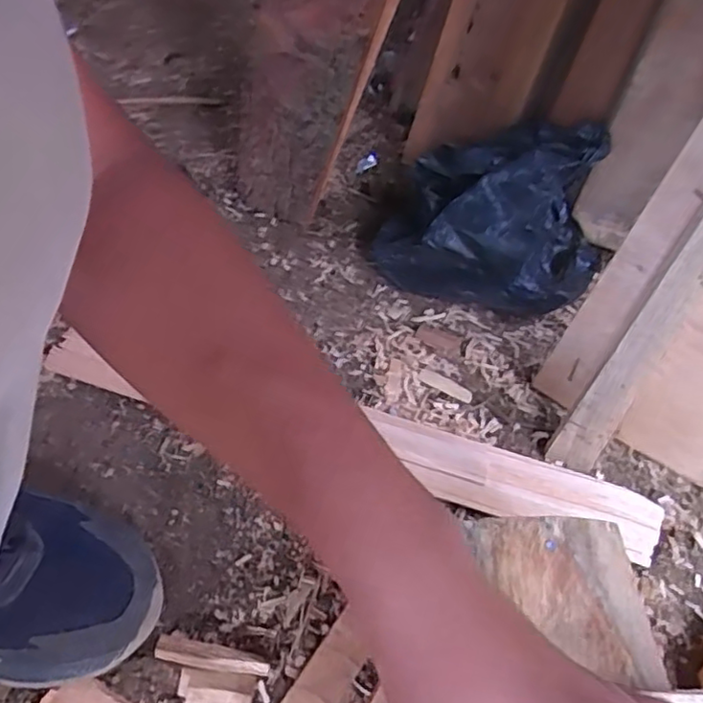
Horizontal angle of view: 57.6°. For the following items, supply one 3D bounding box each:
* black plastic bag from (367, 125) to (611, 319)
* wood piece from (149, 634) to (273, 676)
[{"bbox_3d":[0.130,-0.126,0.597,0.206,0.142,0.130,17,51,4],"label":"black plastic bag"},{"bbox_3d":[-0.089,0.195,0.407,0.072,0.014,0.014,14,51,1],"label":"wood piece"}]

